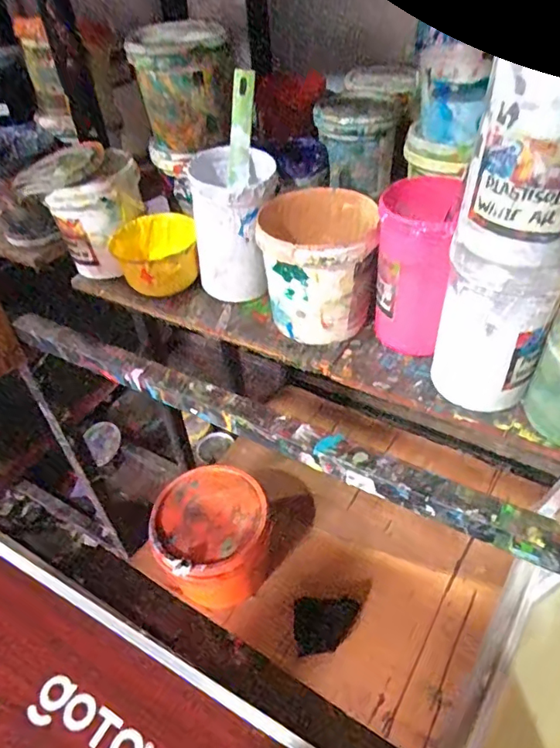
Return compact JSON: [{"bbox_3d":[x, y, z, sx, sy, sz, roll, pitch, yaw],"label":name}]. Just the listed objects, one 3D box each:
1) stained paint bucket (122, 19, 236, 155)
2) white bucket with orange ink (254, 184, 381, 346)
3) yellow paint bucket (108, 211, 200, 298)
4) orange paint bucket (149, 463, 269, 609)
[{"bbox_3d":[-0.116,-0.353,0.648,0.110,0.122,0.101,-10,43,-5],"label":"stained paint bucket"},{"bbox_3d":[0.040,-0.112,0.562,0.112,0.119,0.118,-3,43,2],"label":"white bucket with orange ink"},{"bbox_3d":[-0.147,-0.149,0.653,0.104,0.056,0.101,-3,43,2],"label":"yellow paint bucket"},{"bbox_3d":[-0.124,0.318,1.000,0.204,0.187,0.211,-3,43,2],"label":"orange paint bucket"}]

